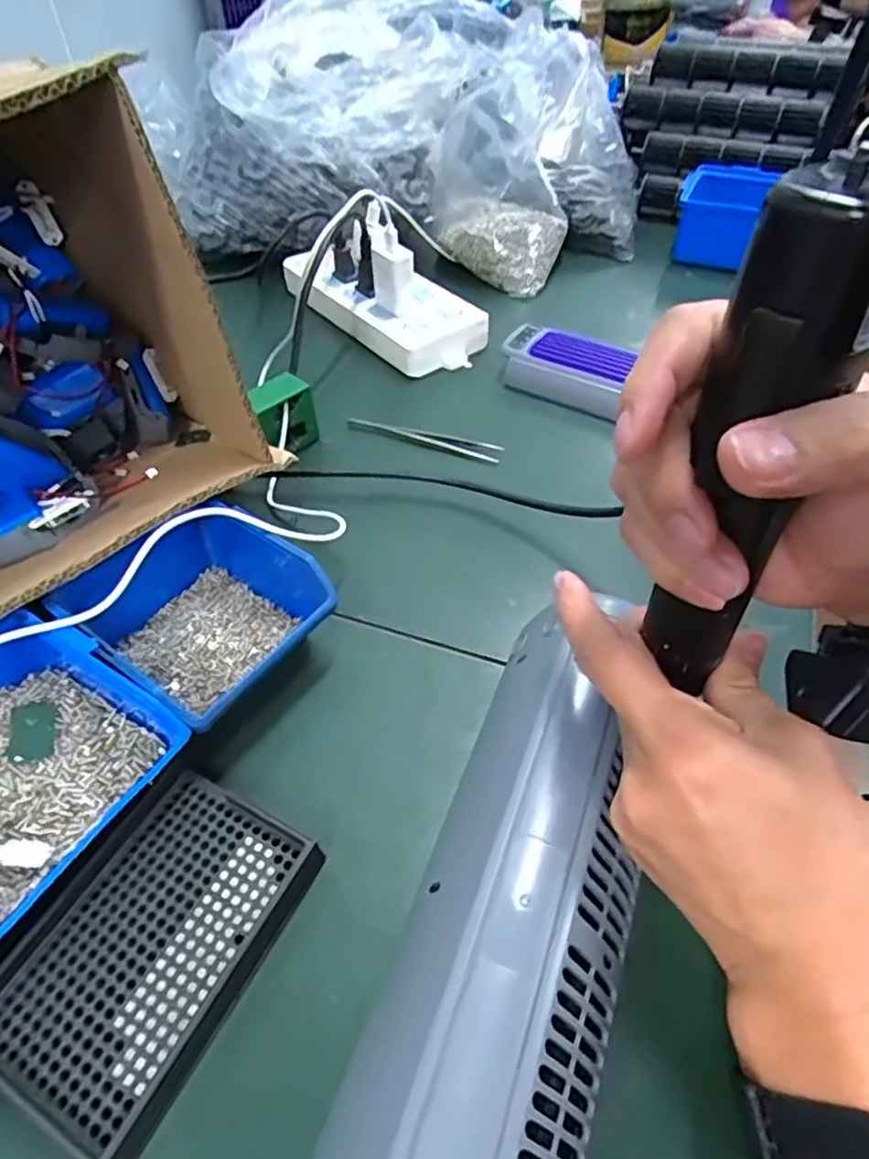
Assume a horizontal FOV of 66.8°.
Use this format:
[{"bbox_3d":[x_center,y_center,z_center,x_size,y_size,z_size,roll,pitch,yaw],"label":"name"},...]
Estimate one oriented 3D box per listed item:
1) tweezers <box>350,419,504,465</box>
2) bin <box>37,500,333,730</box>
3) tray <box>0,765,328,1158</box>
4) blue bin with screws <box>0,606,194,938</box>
[{"bbox_3d":[-0.010,-0.111,0.527,0.129,0.011,0.018,14,51,13],"label":"tweezers"},{"bbox_3d":[-0.136,0.020,0.386,0.134,0.064,0.113,29,55,23],"label":"bin"},{"bbox_3d":[-0.126,0.161,0.297,0.095,0.018,0.134,22,53,19],"label":"tray"},{"bbox_3d":[-0.208,0.086,0.319,0.127,0.056,0.117,27,55,23],"label":"blue bin with screws"}]

